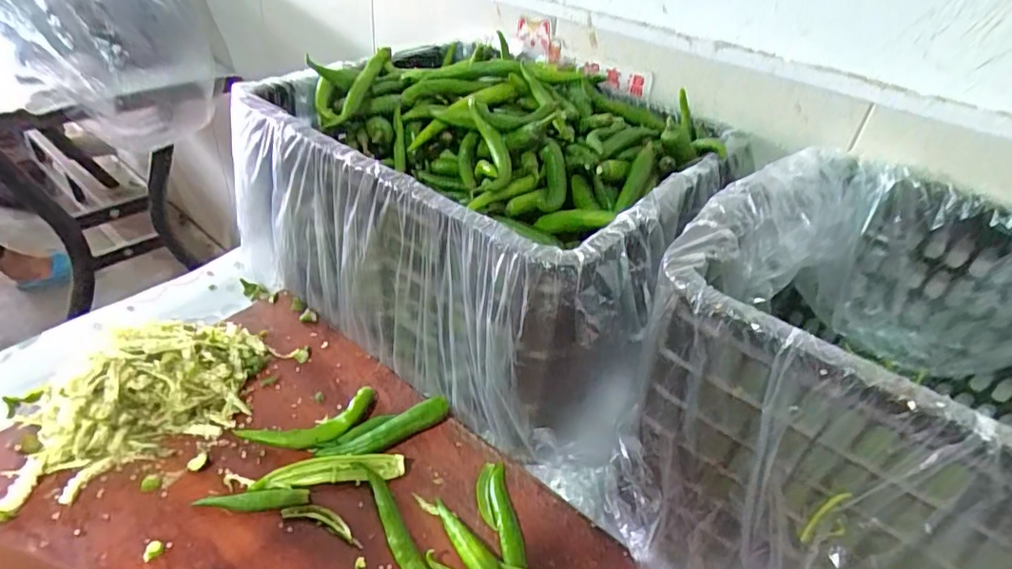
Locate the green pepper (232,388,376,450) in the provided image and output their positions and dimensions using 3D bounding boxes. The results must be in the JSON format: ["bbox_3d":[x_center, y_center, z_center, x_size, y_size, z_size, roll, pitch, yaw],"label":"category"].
[{"bbox_3d":[-0.196,0.143,0.565,0.133,0.021,0.045,-18,44,-24],"label":"green pepper"}]

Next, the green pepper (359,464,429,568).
[{"bbox_3d":[-0.100,0.212,0.496,0.020,0.011,0.121,-19,45,-25],"label":"green pepper"}]

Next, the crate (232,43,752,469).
[{"bbox_3d":[-0.006,-0.073,0.646,0.480,0.271,0.360,29,43,28],"label":"crate"}]

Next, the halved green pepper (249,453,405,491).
[{"bbox_3d":[-0.166,0.177,0.532,0.134,0.013,0.026,-5,40,-10],"label":"halved green pepper"}]

